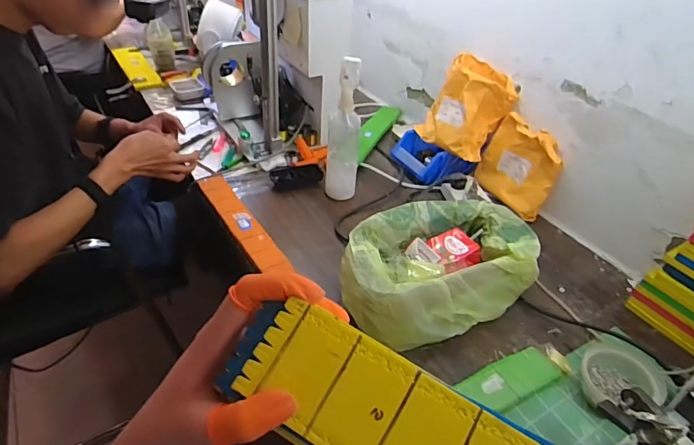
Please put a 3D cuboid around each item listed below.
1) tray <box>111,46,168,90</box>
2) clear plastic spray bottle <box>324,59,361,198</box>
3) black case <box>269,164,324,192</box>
[{"bbox_3d":[-0.660,-0.495,1.449,0.085,0.014,0.396,-19,44,-26],"label":"tray"},{"bbox_3d":[-0.007,-0.172,0.895,0.062,0.269,0.056,2,39,-3],"label":"clear plastic spray bottle"},{"bbox_3d":[-0.106,-0.101,0.995,0.113,0.034,0.042,-10,41,-17],"label":"black case"}]

